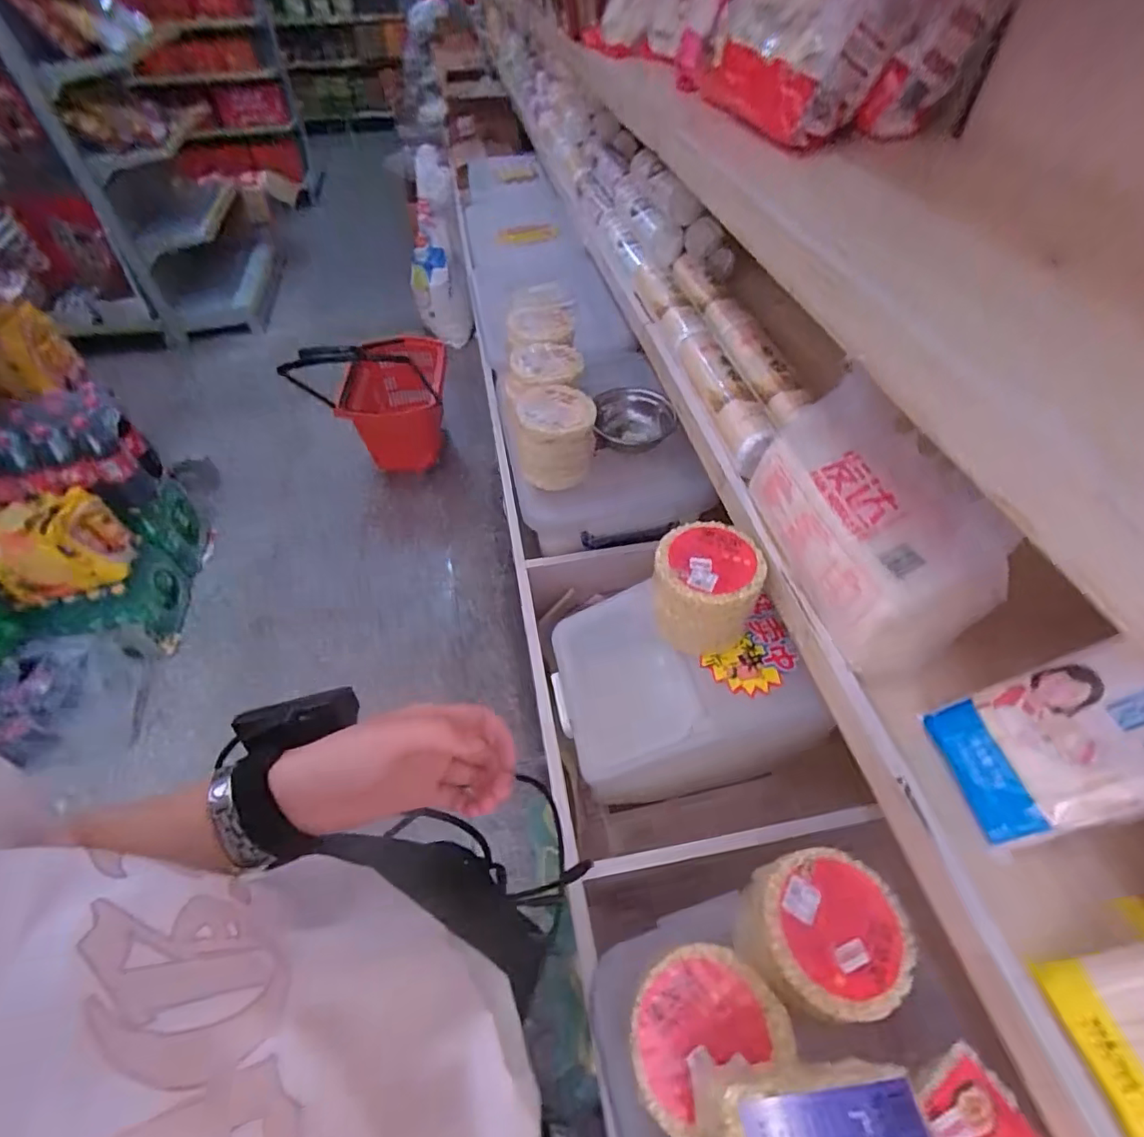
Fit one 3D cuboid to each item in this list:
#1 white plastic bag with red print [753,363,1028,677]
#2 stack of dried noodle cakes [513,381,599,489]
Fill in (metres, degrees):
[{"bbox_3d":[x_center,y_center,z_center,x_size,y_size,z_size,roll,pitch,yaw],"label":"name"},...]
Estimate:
[{"bbox_3d":[0.266,-0.060,0.523,0.103,0.147,0.259,-11,52,-9],"label":"white plastic bag with red print"},{"bbox_3d":[-0.023,-0.201,0.837,0.109,0.120,0.133,-4,51,-2],"label":"stack of dried noodle cakes"}]

